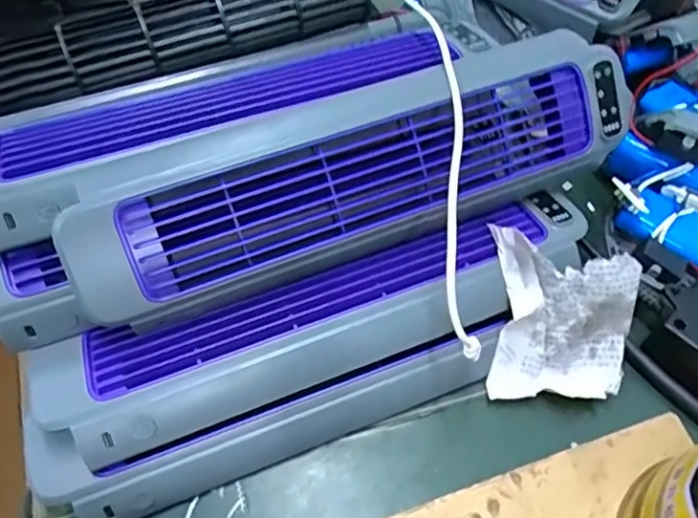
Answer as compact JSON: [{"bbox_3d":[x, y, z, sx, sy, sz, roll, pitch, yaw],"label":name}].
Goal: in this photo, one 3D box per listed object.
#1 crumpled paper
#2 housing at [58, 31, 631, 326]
[{"bbox_3d":[0.113,0.033,0.323,0.070,0.096,0.015,1,21,15],"label":"crumpled paper"},{"bbox_3d":[0.006,-0.046,0.316,0.292,0.045,0.081,-23,106,-13],"label":"housing"}]

